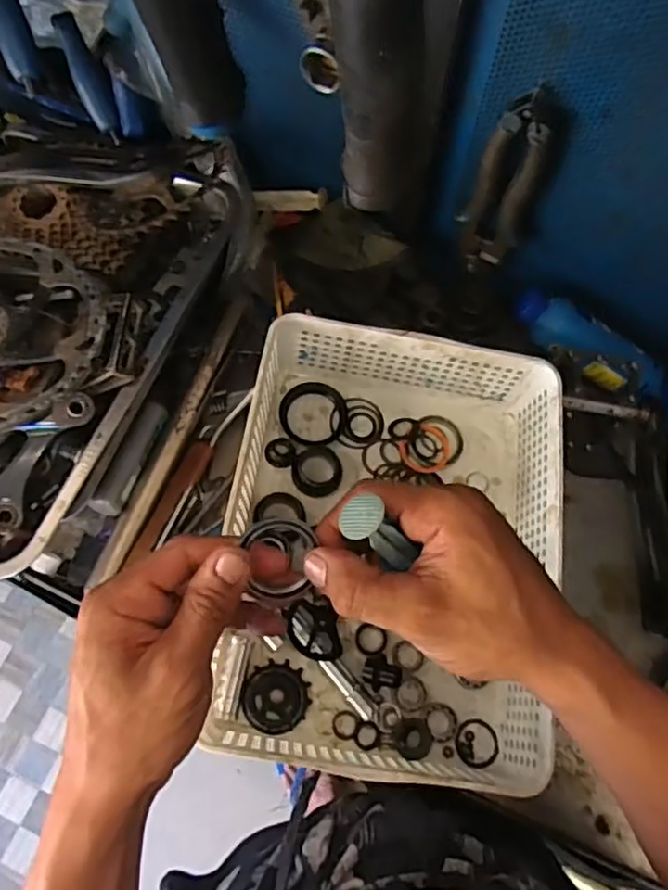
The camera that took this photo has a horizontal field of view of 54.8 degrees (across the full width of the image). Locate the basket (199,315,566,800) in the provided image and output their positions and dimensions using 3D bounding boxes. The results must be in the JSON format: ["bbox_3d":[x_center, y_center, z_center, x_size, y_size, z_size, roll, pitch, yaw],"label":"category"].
[{"bbox_3d":[0.046,0.075,0.518,0.242,0.089,0.321,8,69,2],"label":"basket"}]

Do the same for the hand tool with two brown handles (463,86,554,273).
[{"bbox_3d":[0.135,-0.201,0.515,0.042,0.174,0.023,25,71,8],"label":"hand tool with two brown handles"}]

